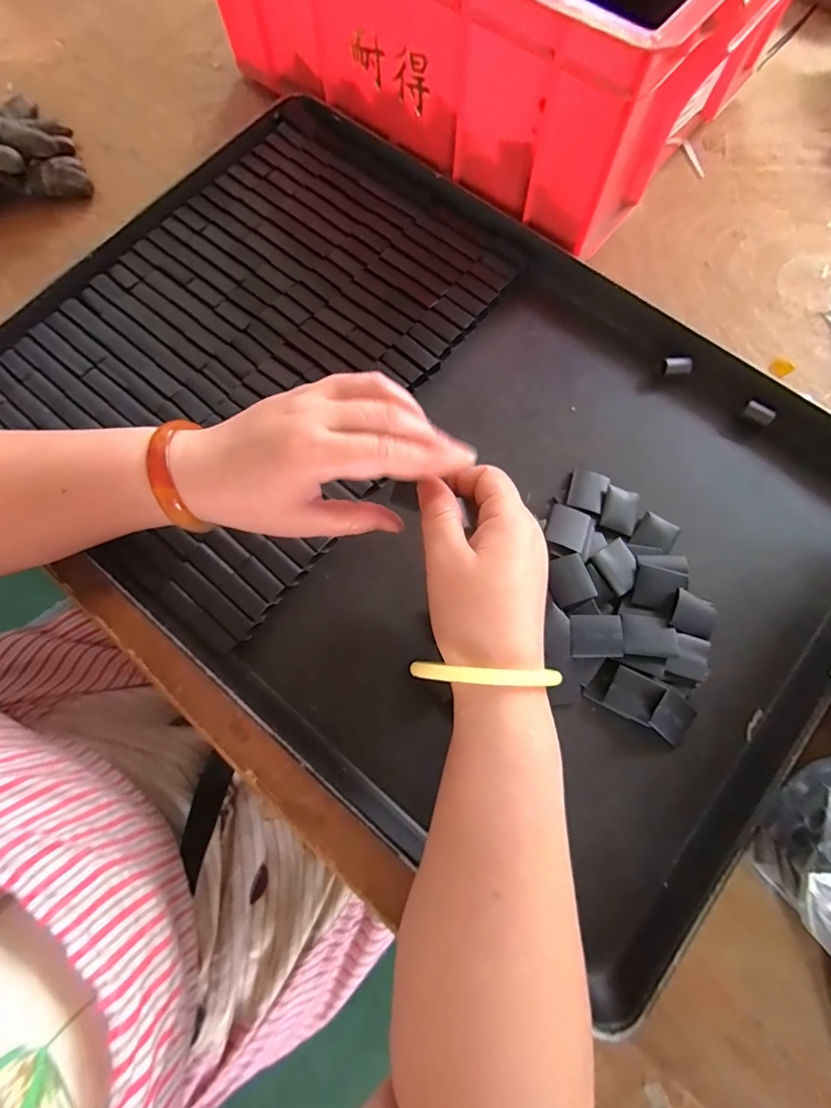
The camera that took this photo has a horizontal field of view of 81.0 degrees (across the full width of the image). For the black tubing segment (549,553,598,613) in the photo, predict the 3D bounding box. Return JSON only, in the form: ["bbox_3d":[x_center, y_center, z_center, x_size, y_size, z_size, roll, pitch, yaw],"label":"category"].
[{"bbox_3d":[0.097,0.018,0.307,0.026,0.006,0.033,-19,76,-5],"label":"black tubing segment"}]

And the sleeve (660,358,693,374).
[{"bbox_3d":[0.193,-0.138,0.360,0.019,0.008,0.011,6,75,2],"label":"sleeve"}]

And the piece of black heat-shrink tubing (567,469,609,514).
[{"bbox_3d":[0.120,-0.044,0.339,0.024,0.007,0.031,18,76,5],"label":"piece of black heat-shrink tubing"}]

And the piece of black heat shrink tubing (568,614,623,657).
[{"bbox_3d":[0.112,0.051,0.303,0.032,0.009,0.025,-1,75,0],"label":"piece of black heat shrink tubing"}]

